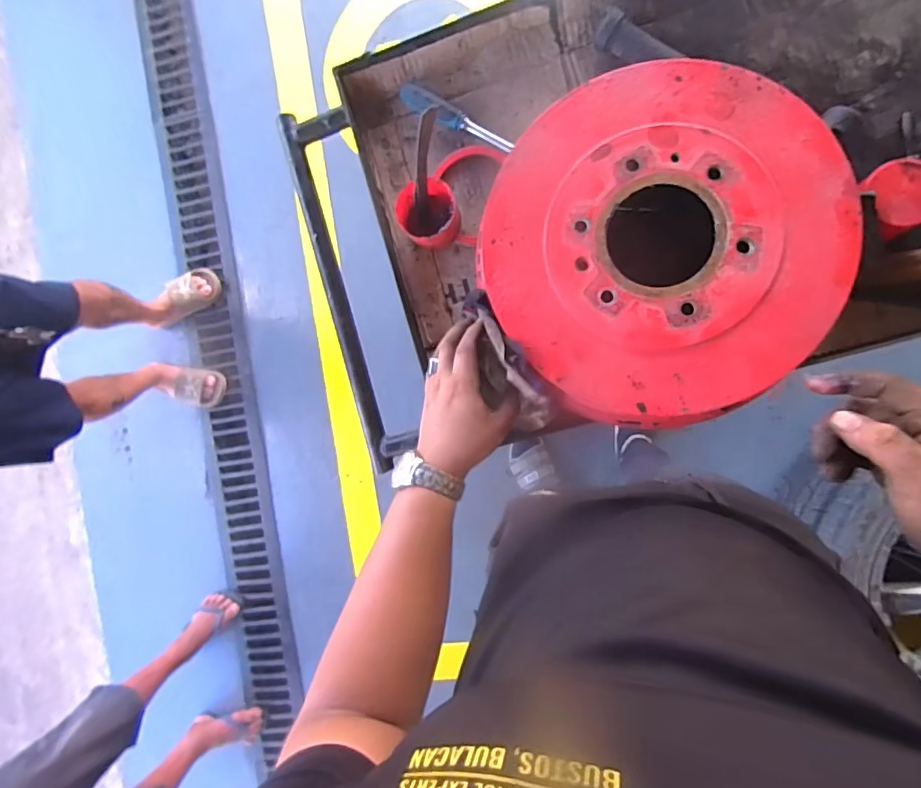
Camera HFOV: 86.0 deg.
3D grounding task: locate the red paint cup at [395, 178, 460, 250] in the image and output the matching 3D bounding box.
[{"bbox_3d":[-0.034,-0.199,0.554,0.067,0.048,0.076,-28,87,10],"label":"red paint cup"}]

